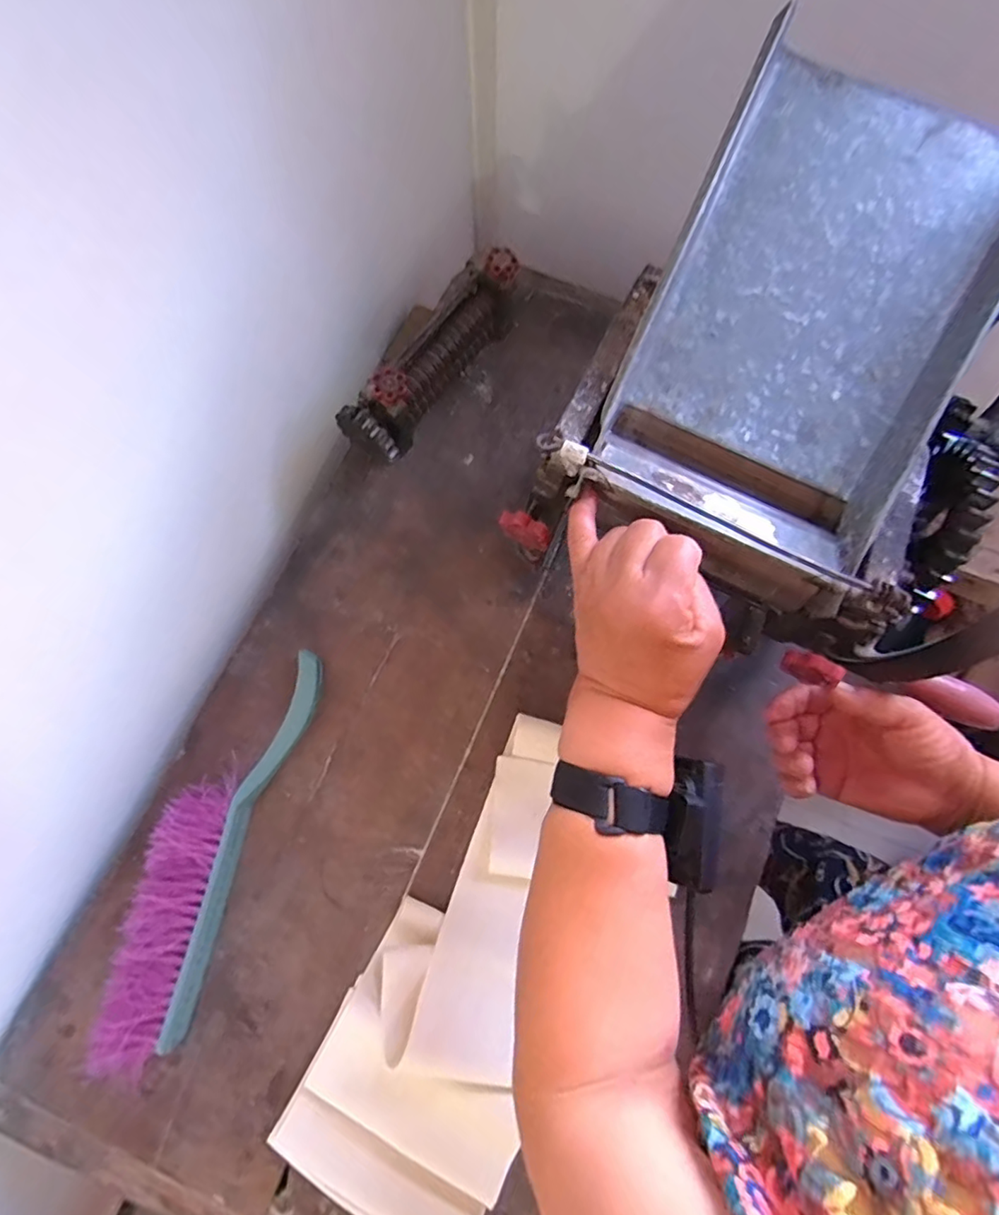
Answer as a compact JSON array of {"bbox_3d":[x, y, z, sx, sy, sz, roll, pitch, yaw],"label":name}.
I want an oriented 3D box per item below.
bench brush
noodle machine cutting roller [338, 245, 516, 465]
[{"bbox_3d":[-0.255,0.206,0.490,0.081,0.034,0.353,18,76,4],"label":"bench brush"},{"bbox_3d":[-0.066,-0.253,0.578,0.055,0.098,0.224,35,78,8],"label":"noodle machine cutting roller"}]

